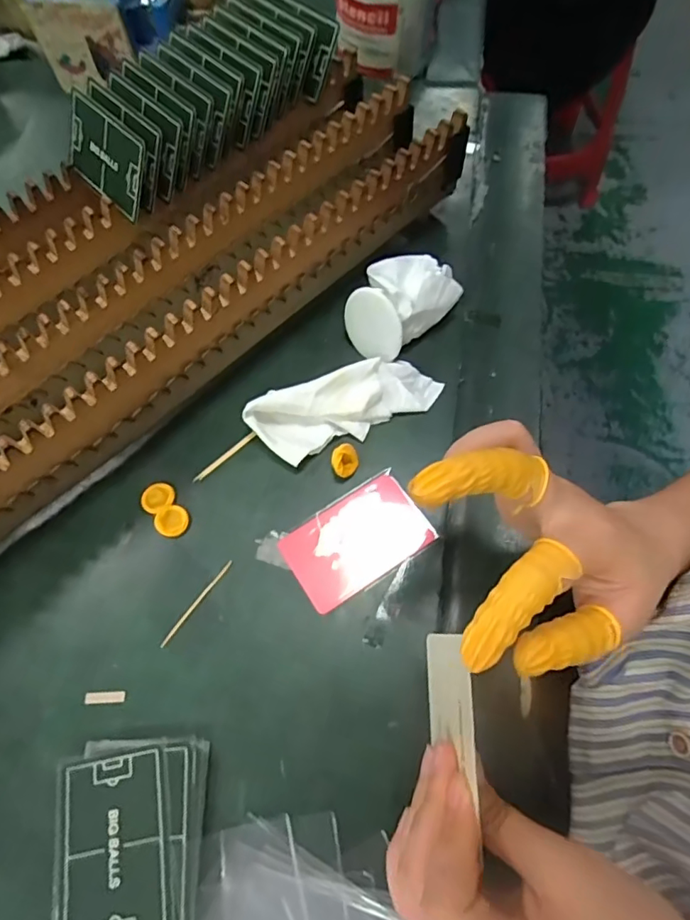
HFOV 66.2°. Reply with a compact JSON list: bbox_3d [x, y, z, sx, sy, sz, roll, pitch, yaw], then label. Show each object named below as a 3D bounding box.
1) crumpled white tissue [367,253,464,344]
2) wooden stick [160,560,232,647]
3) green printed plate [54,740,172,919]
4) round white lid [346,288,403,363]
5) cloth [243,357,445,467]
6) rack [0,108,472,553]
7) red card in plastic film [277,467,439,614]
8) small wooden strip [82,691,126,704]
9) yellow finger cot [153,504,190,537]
[{"bbox_3d":[0.047,-0.119,0.385,0.051,0.043,0.054,-43,72,-16],"label":"crumpled white tissue"},{"bbox_3d":[-0.090,0.086,0.321,0.004,0.004,0.061,35,71,15],"label":"wooden stick"},{"bbox_3d":[-0.117,0.194,0.266,0.056,0.008,0.085,-10,66,-3],"label":"green printed plate"},{"bbox_3d":[0.019,-0.095,0.368,0.048,0.048,0.004,20,41,40],"label":"round white lid"},{"bbox_3d":[0.002,-0.039,0.357,0.128,0.028,0.043,-22,67,-8],"label":"cloth"},{"bbox_3d":[-0.134,-0.057,0.339,0.553,0.078,0.063,-41,71,-15],"label":"rack"},{"bbox_3d":[0.008,0.049,0.333,0.087,0.004,0.056,-31,69,-12],"label":"red card in plastic film"},{"bbox_3d":[-0.136,0.134,0.299,0.022,0.004,0.006,-2,66,1],"label":"small wooden strip"},{"bbox_3d":[-0.111,0.039,0.339,0.021,0.004,0.020,-1,66,1],"label":"yellow finger cot"}]

